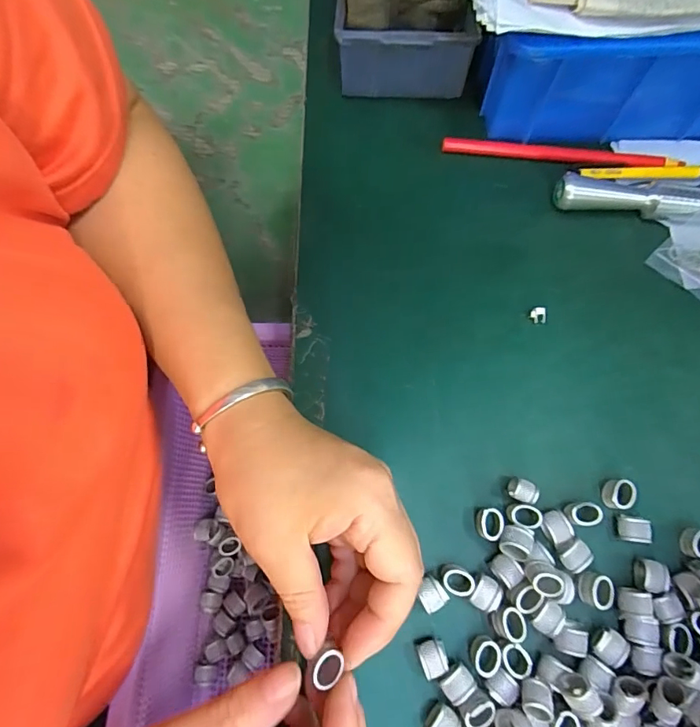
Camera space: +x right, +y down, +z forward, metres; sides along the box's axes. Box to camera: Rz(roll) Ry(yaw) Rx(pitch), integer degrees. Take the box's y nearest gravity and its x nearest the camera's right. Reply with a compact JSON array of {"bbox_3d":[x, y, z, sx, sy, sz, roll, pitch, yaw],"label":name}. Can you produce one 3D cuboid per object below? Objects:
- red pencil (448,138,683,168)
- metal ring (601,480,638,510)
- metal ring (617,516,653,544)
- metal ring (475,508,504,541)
[{"bbox_3d":[0.146,-0.146,0.321,0.158,0.006,0.011,8,73,3],"label":"red pencil"},{"bbox_3d":[0.152,0.074,0.258,0.014,0.014,0.015,37,76,13],"label":"metal ring"},{"bbox_3d":[0.156,0.092,0.253,0.015,0.012,0.012,7,71,4],"label":"metal ring"},{"bbox_3d":[0.077,0.090,0.254,0.013,0.014,0.016,-5,71,0],"label":"metal ring"}]

